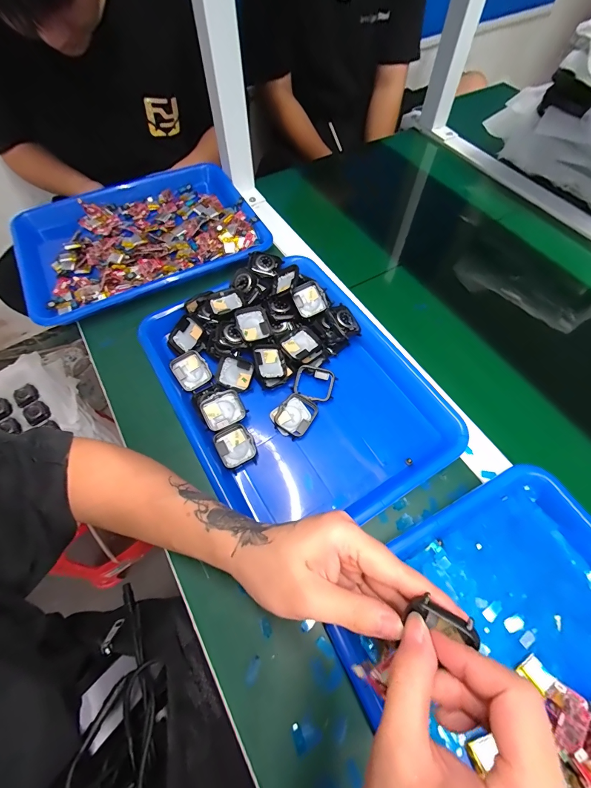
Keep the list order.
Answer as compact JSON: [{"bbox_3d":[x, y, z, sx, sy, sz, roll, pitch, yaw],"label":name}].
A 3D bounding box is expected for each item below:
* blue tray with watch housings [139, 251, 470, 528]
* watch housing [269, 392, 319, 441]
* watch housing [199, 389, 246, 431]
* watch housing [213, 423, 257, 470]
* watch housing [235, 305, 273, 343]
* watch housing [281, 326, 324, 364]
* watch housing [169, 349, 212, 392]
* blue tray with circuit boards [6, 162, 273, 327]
[{"bbox_3d":[-0.006,-0.014,0.384,0.251,0.052,0.332,-30,65,-14],"label":"blue tray with watch housings"},{"bbox_3d":[0.000,0.024,0.368,0.038,0.014,0.047,40,69,20],"label":"watch housing"},{"bbox_3d":[-0.079,0.018,0.367,0.042,0.011,0.037,-28,82,-13],"label":"watch housing"},{"bbox_3d":[-0.063,0.056,0.354,0.038,0.012,0.041,-27,64,-13],"label":"watch housing"},{"bbox_3d":[-0.051,-0.083,0.402,0.038,0.010,0.043,-16,82,-15],"label":"watch housing"},{"bbox_3d":[0.009,-0.056,0.395,0.042,0.010,0.041,-34,66,-16],"label":"watch housing"},{"bbox_3d":[-0.124,-0.028,0.399,0.038,0.006,0.043,-33,89,-12],"label":"watch housing"},{"bbox_3d":[-0.236,-0.237,0.512,0.349,0.041,0.257,-23,64,-11],"label":"blue tray with circuit boards"}]

